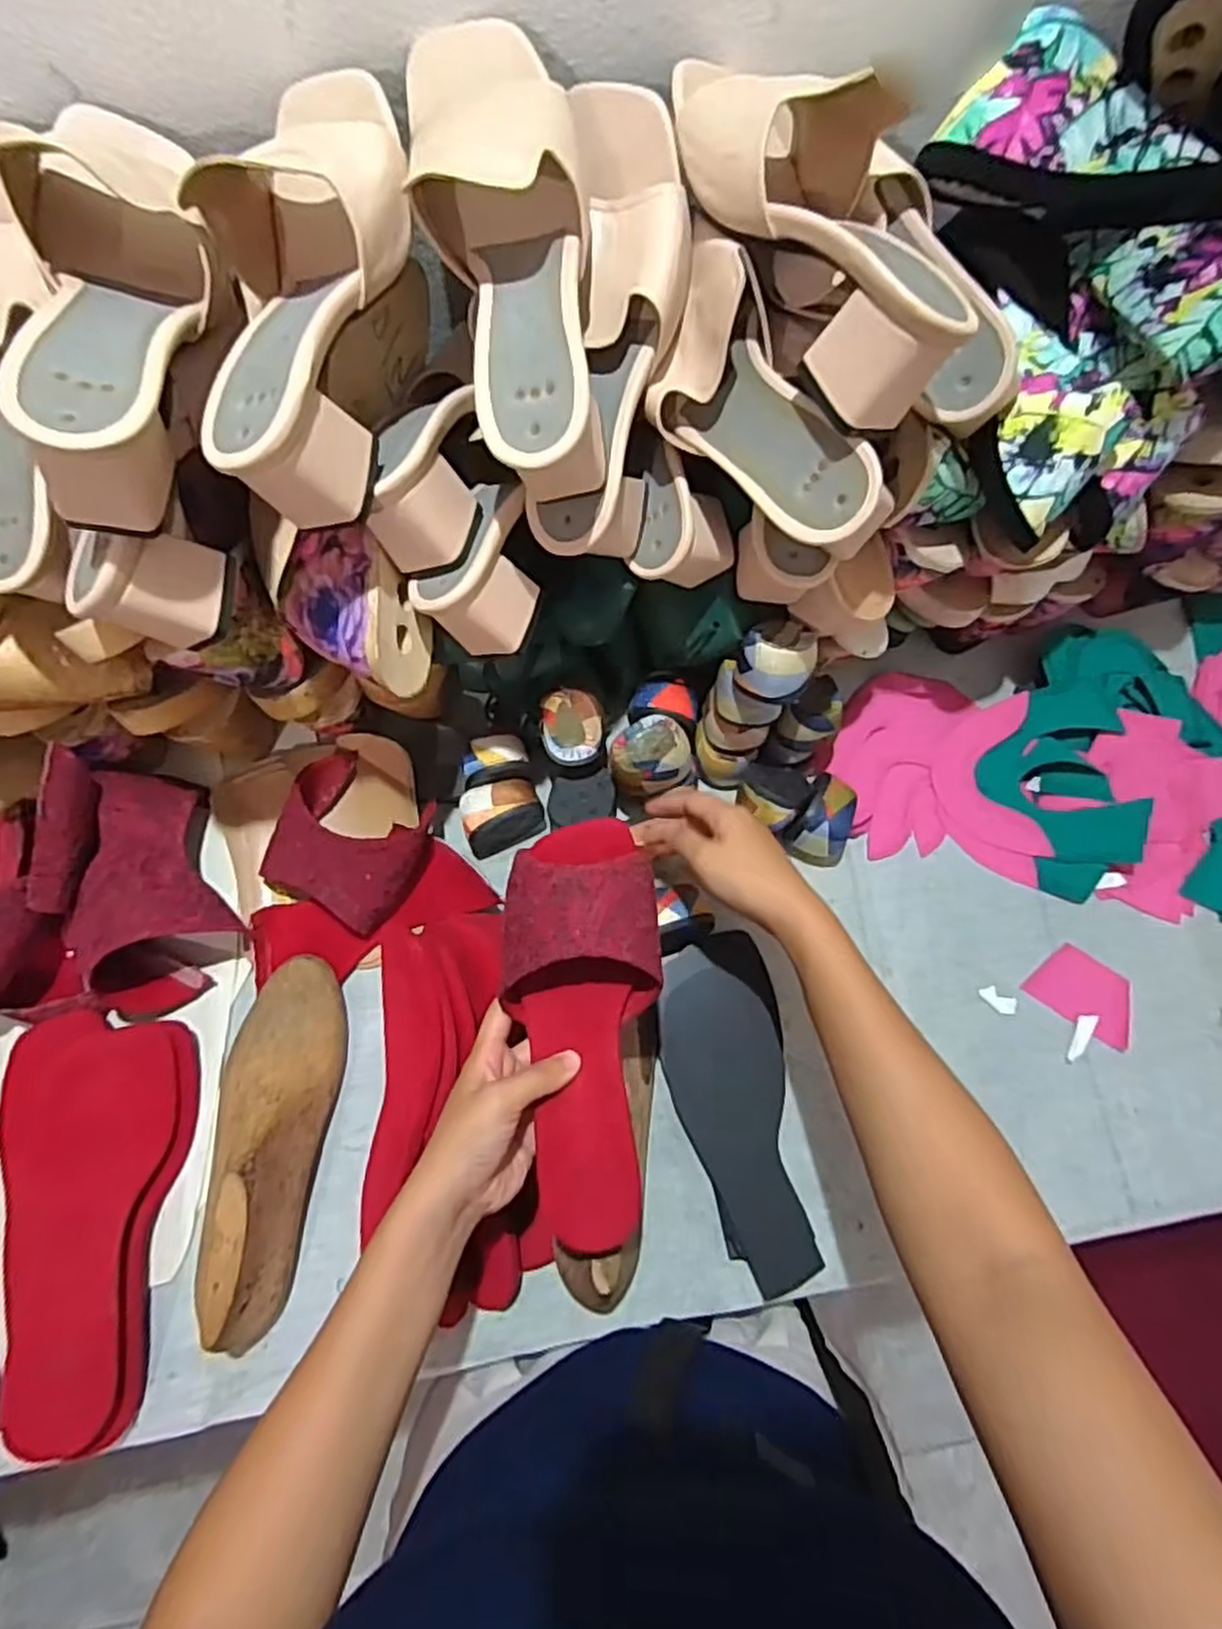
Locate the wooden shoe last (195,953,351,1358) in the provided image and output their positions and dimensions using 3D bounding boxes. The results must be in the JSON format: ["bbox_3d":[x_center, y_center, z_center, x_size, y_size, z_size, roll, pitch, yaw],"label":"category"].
[{"bbox_3d":[-0.232,0.214,0.507,0.076,0.072,0.237,8,71,1],"label":"wooden shoe last"}]

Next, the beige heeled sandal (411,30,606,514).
[{"bbox_3d":[-0.052,-0.292,0.398,0.092,0.087,0.239,-13,89,-5],"label":"beige heeled sandal"}]

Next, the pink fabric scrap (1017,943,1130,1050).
[{"bbox_3d":[0.365,0.136,0.588,0.076,0.009,0.053,36,74,10],"label":"pink fabric scrap"}]

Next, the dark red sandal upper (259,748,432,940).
[{"bbox_3d":[-0.196,0.017,0.574,0.116,0.054,0.109,27,73,8],"label":"dark red sandal upper"}]

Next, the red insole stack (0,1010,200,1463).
[{"bbox_3d":[-0.346,0.261,0.500,0.120,0.034,0.247,-5,71,-3],"label":"red insole stack"}]

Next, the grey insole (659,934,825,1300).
[{"bbox_3d":[0.087,0.206,0.550,0.087,0.016,0.231,-6,75,2],"label":"grey insole"}]

